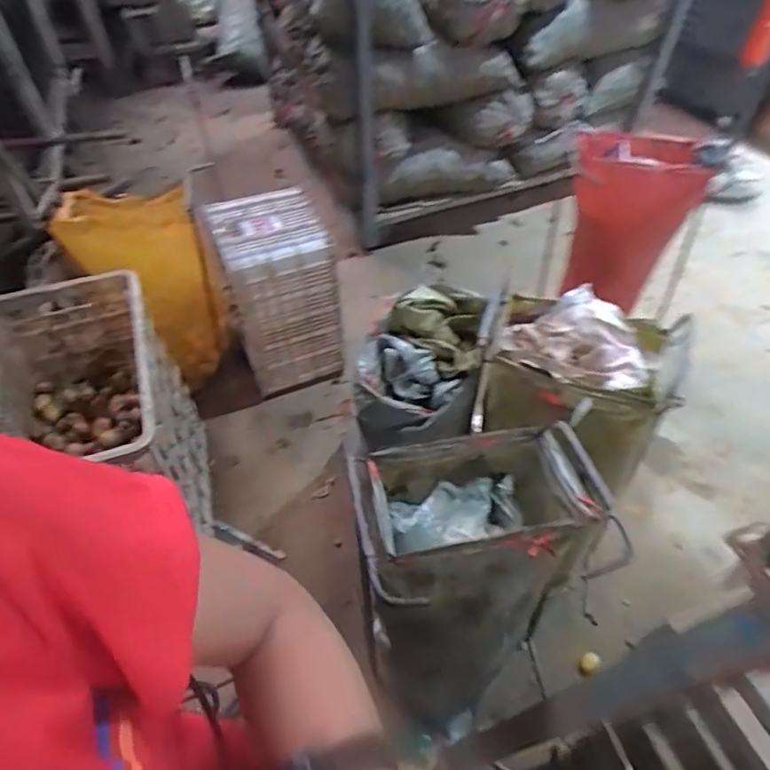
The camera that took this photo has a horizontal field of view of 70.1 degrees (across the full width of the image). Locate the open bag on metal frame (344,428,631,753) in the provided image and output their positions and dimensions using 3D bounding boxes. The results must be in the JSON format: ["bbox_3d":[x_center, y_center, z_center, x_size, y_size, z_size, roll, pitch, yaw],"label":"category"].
[{"bbox_3d":[0.163,0.396,1.018,0.395,0.684,0.310,-10,52,-10],"label":"open bag on metal frame"}]

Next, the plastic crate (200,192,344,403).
[{"bbox_3d":[-0.314,-0.257,1.659,0.284,0.523,0.325,-19,54,-16],"label":"plastic crate"}]

